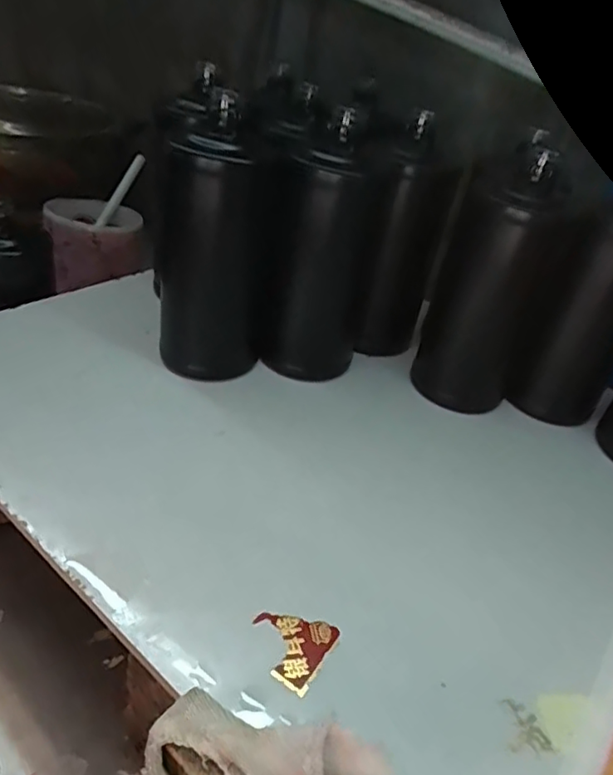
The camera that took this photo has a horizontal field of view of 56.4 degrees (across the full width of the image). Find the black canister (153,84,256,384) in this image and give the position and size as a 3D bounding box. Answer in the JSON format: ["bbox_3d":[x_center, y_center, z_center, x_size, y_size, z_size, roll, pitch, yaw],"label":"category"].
[{"bbox_3d":[-0.074,-0.094,0.416,0.070,0.199,0.070,-1,37,-17],"label":"black canister"}]

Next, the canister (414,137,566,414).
[{"bbox_3d":[0.134,-0.078,0.447,0.064,0.185,0.073,5,36,-9],"label":"canister"}]

